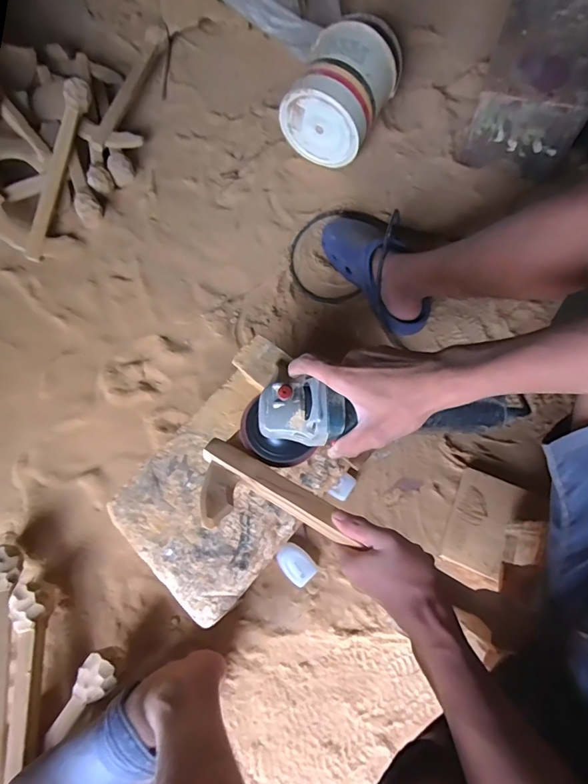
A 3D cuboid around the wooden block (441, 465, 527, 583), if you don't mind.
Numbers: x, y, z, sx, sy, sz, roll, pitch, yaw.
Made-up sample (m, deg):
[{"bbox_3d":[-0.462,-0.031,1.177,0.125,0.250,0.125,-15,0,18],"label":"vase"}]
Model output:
[{"bbox_3d":[0.295,0.205,0.684,0.089,0.032,0.148,22,73,8],"label":"wooden block"}]

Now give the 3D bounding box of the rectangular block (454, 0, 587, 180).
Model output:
[{"bbox_3d":[0.490,-0.629,0.880,0.207,0.204,0.308,18,72,8],"label":"rectangular block"}]

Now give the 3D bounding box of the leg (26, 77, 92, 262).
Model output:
[{"bbox_3d":[-0.491,-0.453,0.895,0.049,0.051,0.372,17,93,6],"label":"leg"}]

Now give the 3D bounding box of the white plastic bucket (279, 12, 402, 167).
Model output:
[{"bbox_3d":[0.112,-0.647,0.908,0.179,0.177,0.271,25,74,11],"label":"white plastic bucket"}]

